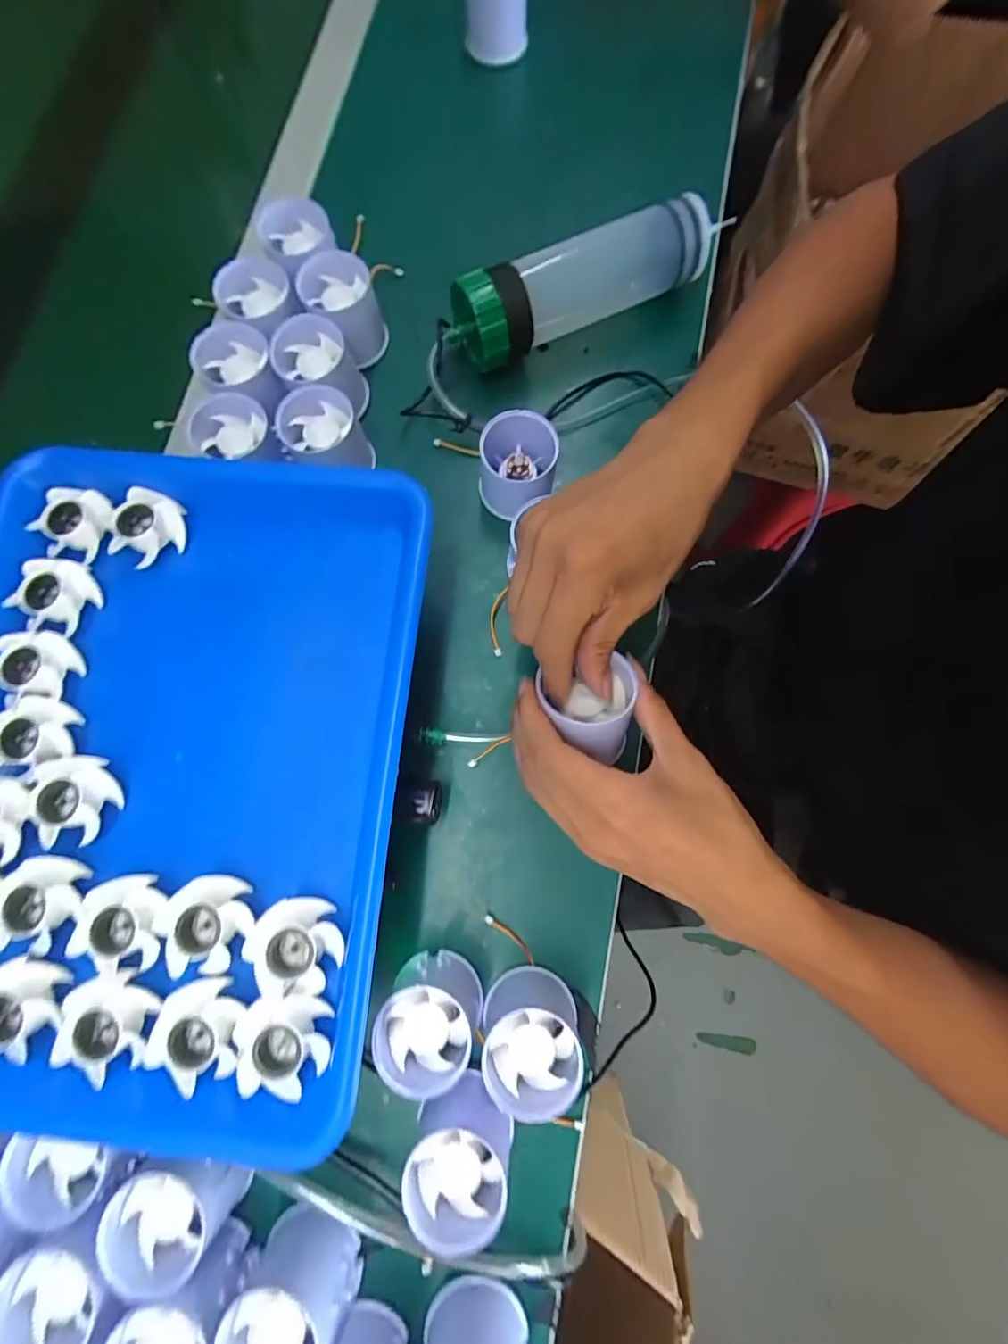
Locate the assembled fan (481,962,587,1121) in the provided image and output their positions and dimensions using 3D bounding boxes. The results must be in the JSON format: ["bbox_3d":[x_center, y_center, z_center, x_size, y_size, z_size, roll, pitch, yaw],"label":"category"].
[{"bbox_3d":[0.016,0.204,0.283,0.054,0.049,0.052,0,78,2],"label":"assembled fan"}]

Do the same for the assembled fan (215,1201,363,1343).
[{"bbox_3d":[-0.109,0.326,0.260,0.052,0.051,0.052,24,80,6],"label":"assembled fan"}]

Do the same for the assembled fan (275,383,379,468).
[{"bbox_3d":[-0.124,-0.163,0.356,0.054,0.048,0.052,-30,79,-5],"label":"assembled fan"}]

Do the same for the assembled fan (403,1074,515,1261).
[{"bbox_3d":[-0.023,0.257,0.270,0.051,0.046,0.054,0,78,2],"label":"assembled fan"}]

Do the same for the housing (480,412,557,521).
[{"bbox_3d":[0.010,-0.147,0.350,0.054,0.055,0.059,1,78,2],"label":"housing"}]

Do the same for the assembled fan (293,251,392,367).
[{"bbox_3d":[-0.118,-0.270,0.378,0.048,0.049,0.059,-43,80,-7],"label":"assembled fan"}]

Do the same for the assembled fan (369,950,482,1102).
[{"bbox_3d":[-0.041,0.195,0.286,0.052,0.052,0.052,0,78,2],"label":"assembled fan"}]

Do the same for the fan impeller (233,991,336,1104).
[{"bbox_3d":[-0.105,0.177,0.240,0.040,0.015,0.043,0,78,2],"label":"fan impeller"}]

